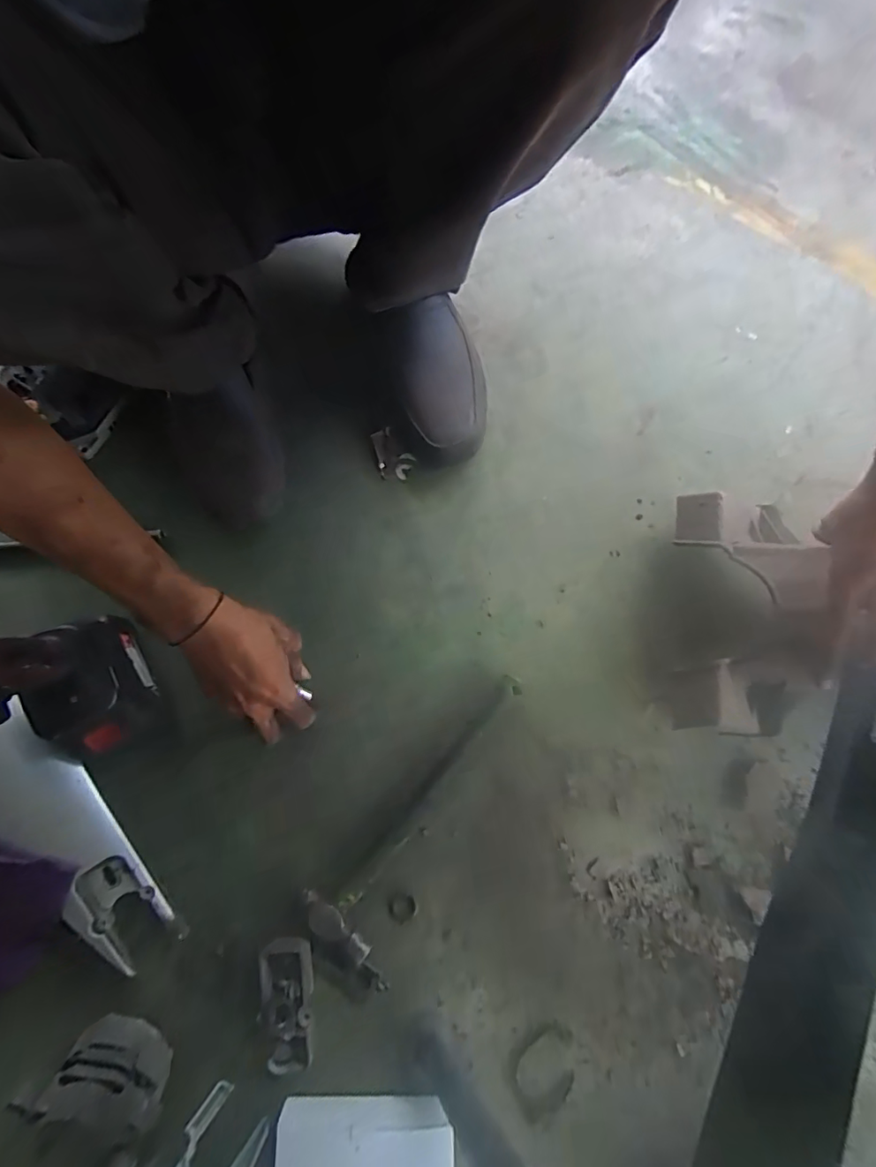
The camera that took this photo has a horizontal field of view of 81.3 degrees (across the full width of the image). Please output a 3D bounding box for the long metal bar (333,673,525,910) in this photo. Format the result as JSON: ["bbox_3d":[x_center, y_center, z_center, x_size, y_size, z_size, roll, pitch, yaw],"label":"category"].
[{"bbox_3d":[-0.005,0.190,0.472,0.018,0.012,0.249,39,81,7],"label":"long metal bar"}]

